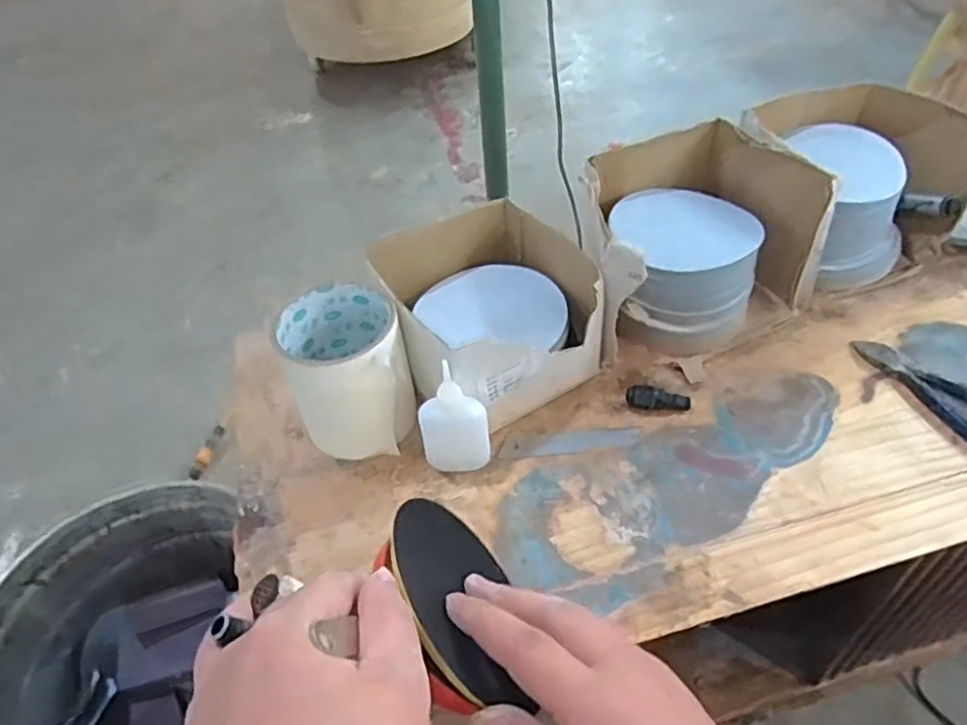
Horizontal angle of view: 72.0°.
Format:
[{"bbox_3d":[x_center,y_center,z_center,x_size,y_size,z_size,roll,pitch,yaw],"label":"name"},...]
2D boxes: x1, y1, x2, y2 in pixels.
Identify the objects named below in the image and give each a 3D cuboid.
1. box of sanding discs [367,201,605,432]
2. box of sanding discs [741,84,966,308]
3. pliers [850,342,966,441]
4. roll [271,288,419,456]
[{"bbox_3d":[0.001,-0.035,0.522,0.142,0.093,0.147,-28,50,-20],"label":"box of sanding discs"},{"bbox_3d":[0.319,-0.153,0.593,0.183,0.121,0.148,-23,49,-16],"label":"box of sanding discs"},{"bbox_3d":[0.350,0.029,0.493,0.050,0.011,0.156,-27,49,-19],"label":"pliers"},{"bbox_3d":[-0.098,0.009,0.484,0.078,0.097,0.084,-3,46,3],"label":"roll"}]

